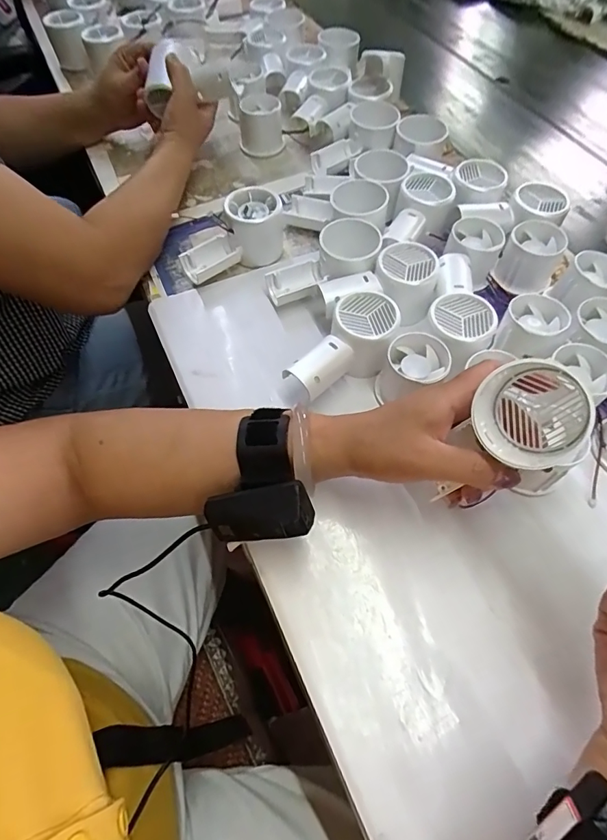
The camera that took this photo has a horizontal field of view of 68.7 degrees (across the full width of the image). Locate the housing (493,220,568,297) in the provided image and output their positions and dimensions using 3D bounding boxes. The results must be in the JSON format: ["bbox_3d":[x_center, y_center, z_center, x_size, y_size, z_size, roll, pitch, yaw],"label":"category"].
[{"bbox_3d":[0.229,-0.162,0.445,0.052,0.043,0.059,37,68,19],"label":"housing"}]

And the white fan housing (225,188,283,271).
[{"bbox_3d":[-0.050,-0.202,0.471,0.056,0.060,0.055,-1,61,0],"label":"white fan housing"}]

